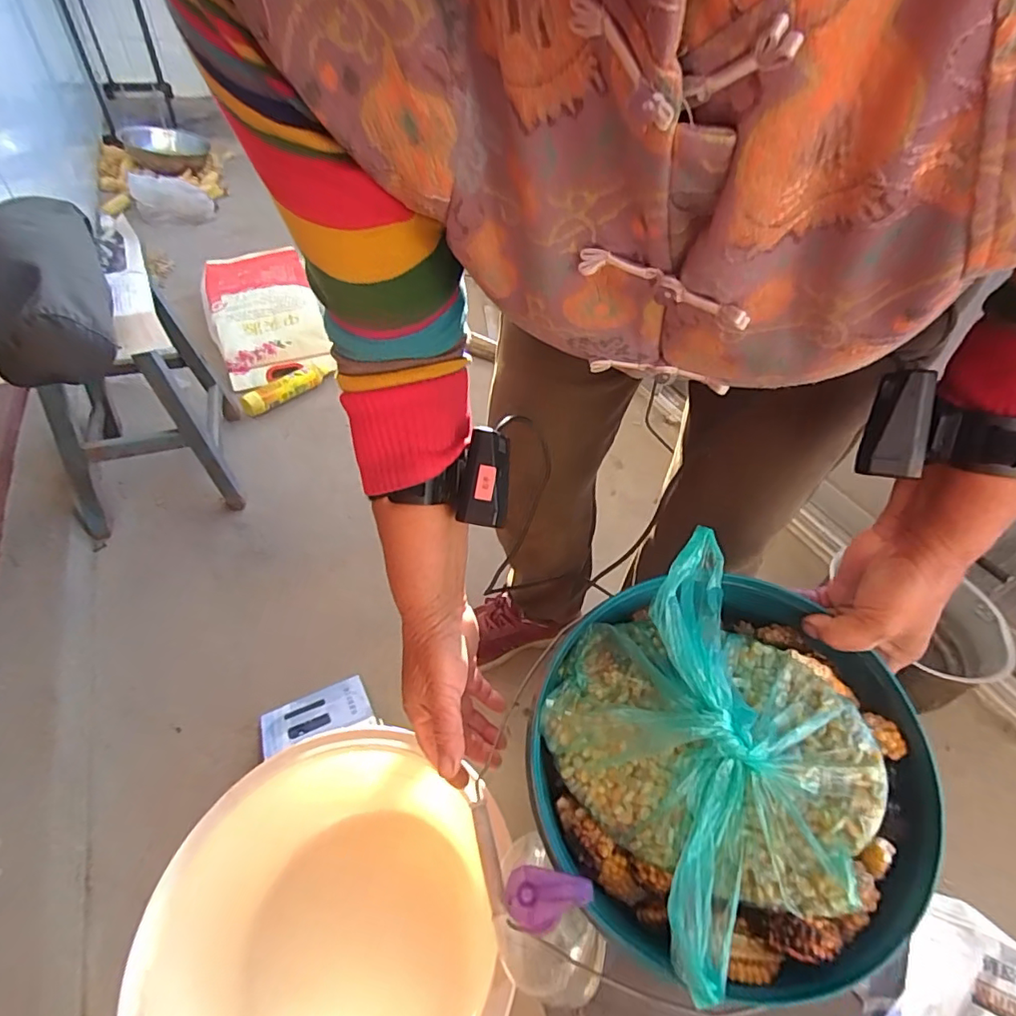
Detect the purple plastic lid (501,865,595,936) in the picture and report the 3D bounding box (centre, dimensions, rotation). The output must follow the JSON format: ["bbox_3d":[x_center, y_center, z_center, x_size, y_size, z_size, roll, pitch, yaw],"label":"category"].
[{"bbox_3d":[0.024,0.242,0.325,0.051,0.013,0.031,11,39,3],"label":"purple plastic lid"}]

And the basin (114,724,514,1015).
[{"bbox_3d":[-0.178,0.422,0.539,0.318,0.167,0.340,2,39,-7],"label":"basin"}]

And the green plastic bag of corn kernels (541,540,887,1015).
[{"bbox_3d":[0.134,0.144,0.344,0.167,0.123,0.199,-18,49,-21],"label":"green plastic bag of corn kernels"}]

